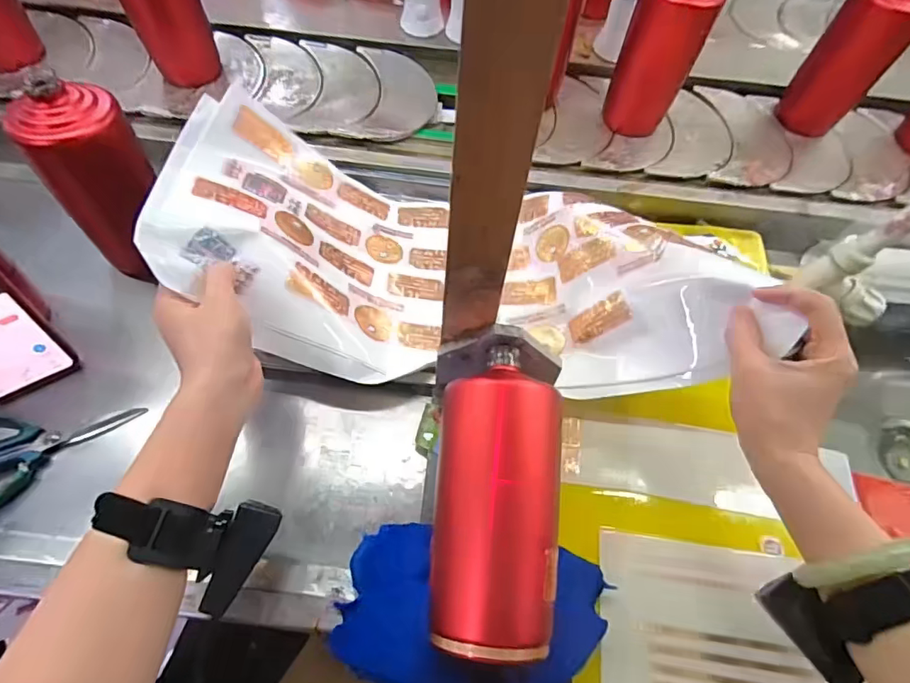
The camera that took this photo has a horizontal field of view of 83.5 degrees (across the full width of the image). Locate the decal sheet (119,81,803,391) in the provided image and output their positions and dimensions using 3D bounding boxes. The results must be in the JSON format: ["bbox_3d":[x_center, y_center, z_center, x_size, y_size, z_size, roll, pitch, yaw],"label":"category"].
[{"bbox_3d":[-0.008,-0.082,0.483,0.479,0.122,0.235,10,61,-1],"label":"decal sheet"}]

